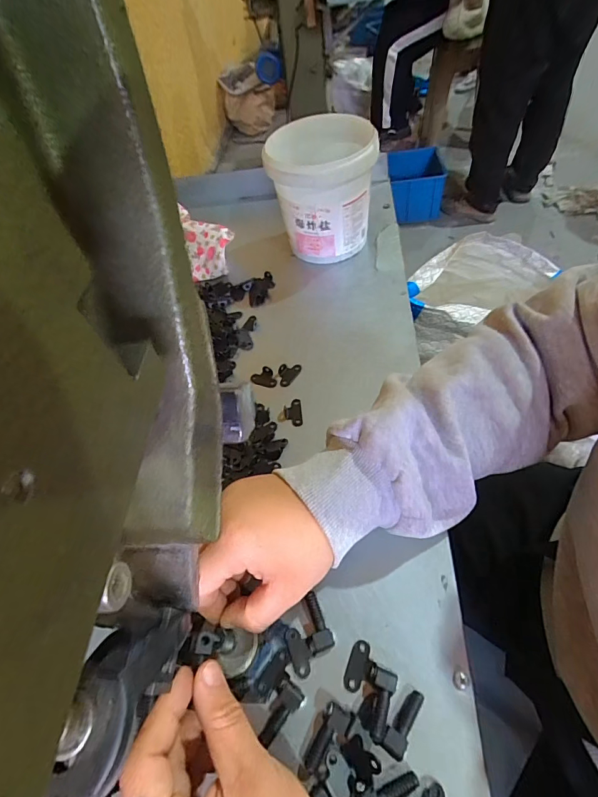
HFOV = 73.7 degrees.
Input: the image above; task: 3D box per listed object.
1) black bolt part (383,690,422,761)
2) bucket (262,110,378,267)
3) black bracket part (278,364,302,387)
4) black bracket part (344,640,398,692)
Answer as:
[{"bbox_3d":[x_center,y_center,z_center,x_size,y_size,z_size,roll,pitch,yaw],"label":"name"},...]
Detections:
[{"bbox_3d":[0.063,0.193,0.239,0.013,0.007,0.036,31,63,23],"label":"black bolt part"},{"bbox_3d":[0.027,-0.245,0.478,0.111,0.124,0.120,-4,54,6],"label":"bucket"},{"bbox_3d":[-0.011,-0.027,0.406,0.018,0.006,0.028,32,65,27],"label":"black bracket part"},{"bbox_3d":[0.046,0.174,0.254,0.030,0.010,0.028,16,58,15],"label":"black bracket part"}]

